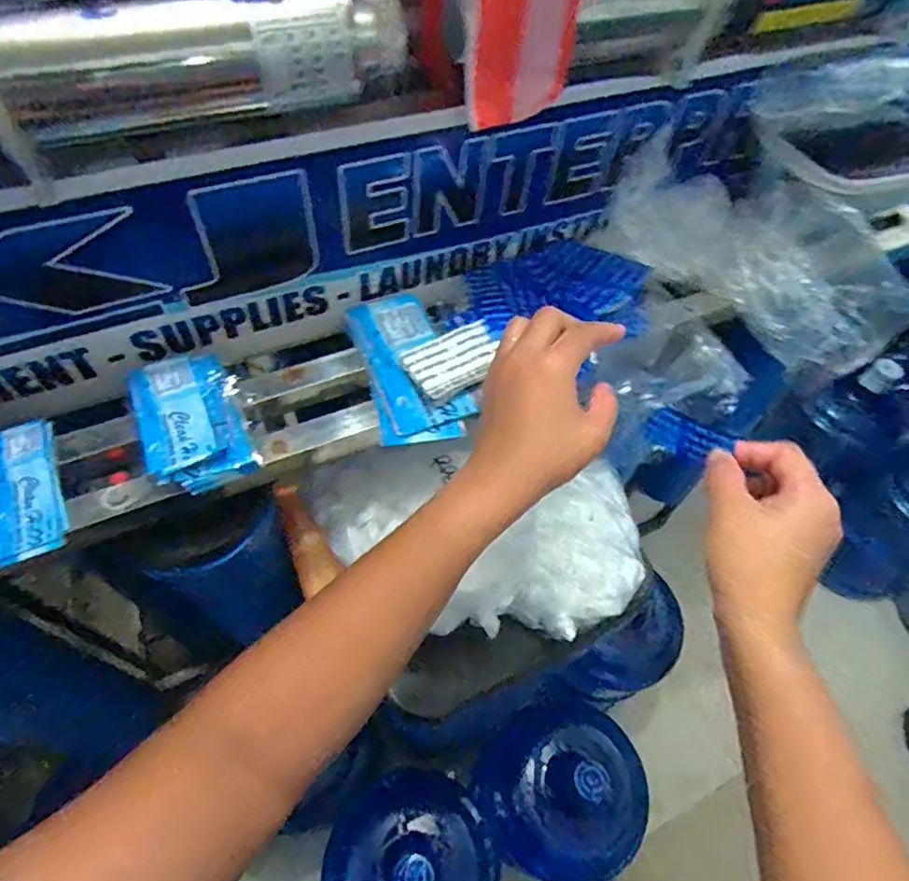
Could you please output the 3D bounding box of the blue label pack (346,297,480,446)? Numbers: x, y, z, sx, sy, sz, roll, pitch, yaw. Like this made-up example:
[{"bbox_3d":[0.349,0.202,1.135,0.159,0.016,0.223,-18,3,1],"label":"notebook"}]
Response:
[{"bbox_3d":[-0.037,-0.062,0.456,0.073,0.013,0.142,-12,59,-13],"label":"blue label pack"}]

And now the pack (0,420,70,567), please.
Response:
[{"bbox_3d":[-0.287,0.030,0.372,0.048,0.015,0.099,-14,63,-30],"label":"pack"}]

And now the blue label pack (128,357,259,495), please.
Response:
[{"bbox_3d":[-0.189,-0.016,0.403,0.069,0.025,0.109,-25,62,-19],"label":"blue label pack"}]

